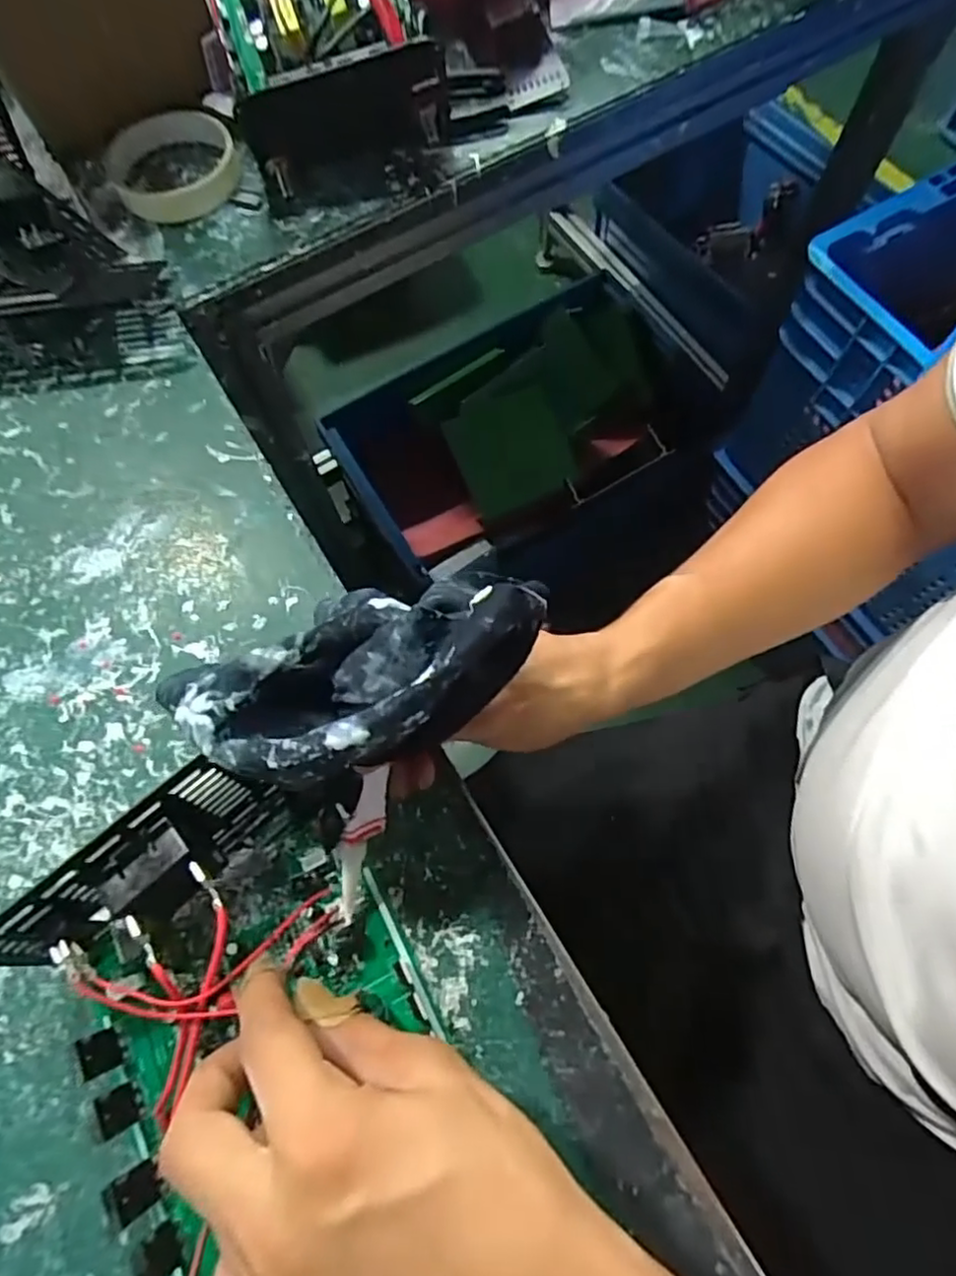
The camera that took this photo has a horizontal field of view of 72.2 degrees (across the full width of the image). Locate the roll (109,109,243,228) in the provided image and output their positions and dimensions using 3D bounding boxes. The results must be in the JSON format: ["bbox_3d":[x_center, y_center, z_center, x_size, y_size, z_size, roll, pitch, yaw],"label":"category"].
[{"bbox_3d":[-0.208,-0.324,0.447,0.084,0.021,0.091,0,70,1],"label":"roll"}]

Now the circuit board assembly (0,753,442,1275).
[{"bbox_3d":[-0.067,0.193,0.227,0.137,0.086,0.314,-25,64,-8],"label":"circuit board assembly"}]

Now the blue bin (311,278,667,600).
[{"bbox_3d":[0.049,-0.310,1.010,0.500,0.141,0.285,-30,72,-10],"label":"blue bin"}]

